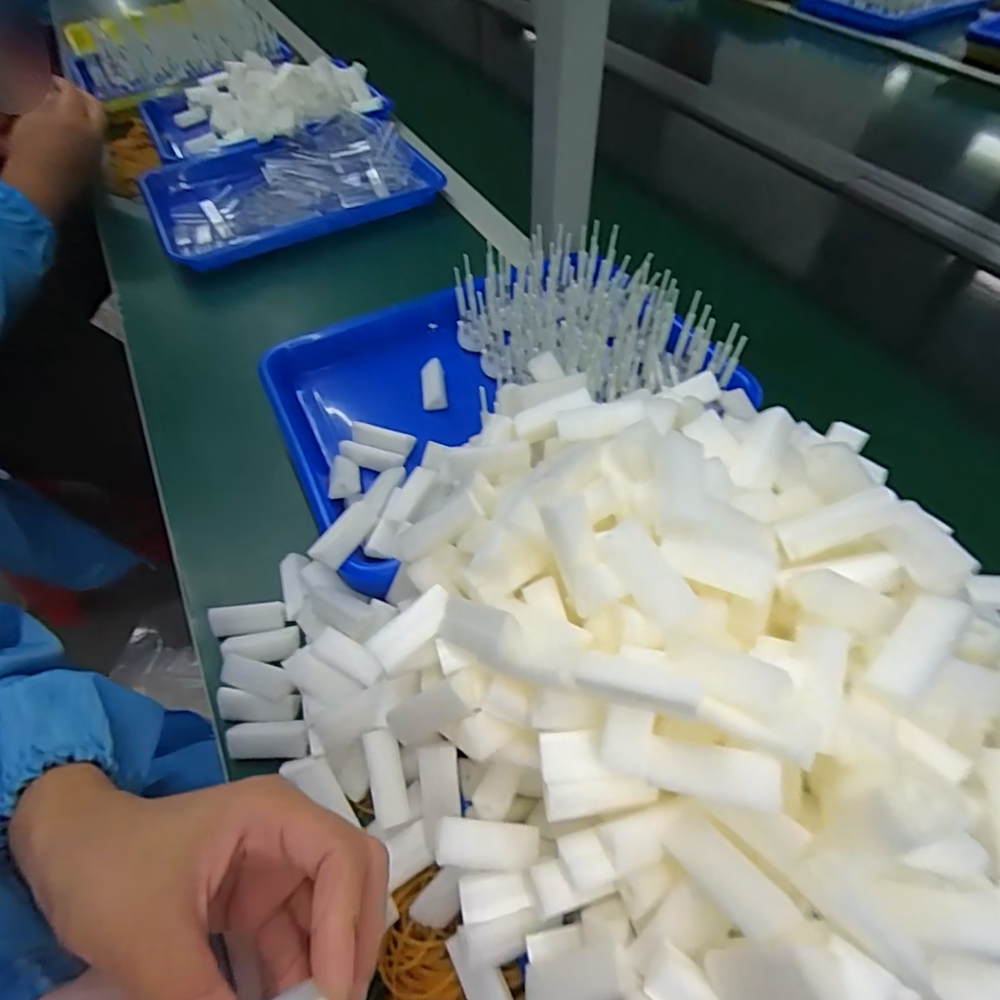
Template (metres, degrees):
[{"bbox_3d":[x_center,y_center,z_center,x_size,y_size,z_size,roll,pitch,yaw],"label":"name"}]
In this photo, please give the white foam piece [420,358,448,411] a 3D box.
[{"bbox_3d":[-0.054,-0.093,0.464,0.019,0.015,0.046,-7,53,-4],"label":"white foam piece"}]

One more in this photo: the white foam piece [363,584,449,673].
[{"bbox_3d":[-0.041,0.060,0.270,0.042,0.009,0.018,-33,59,-22],"label":"white foam piece"}]

